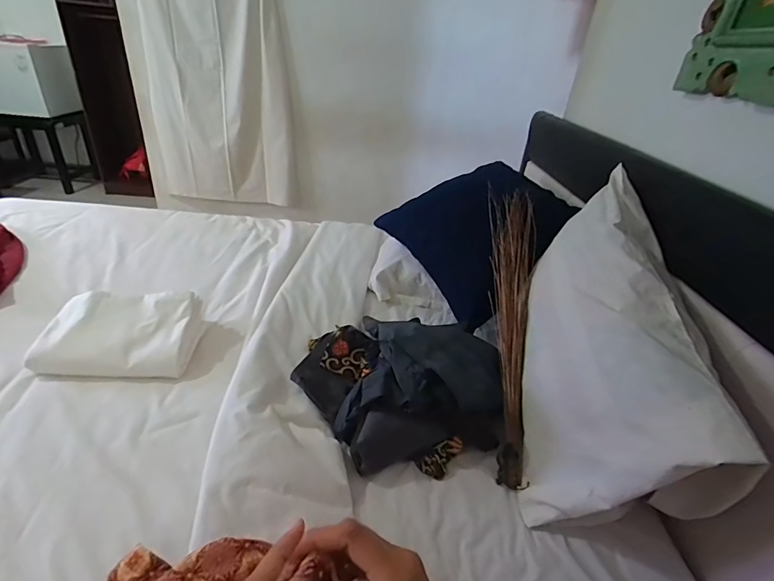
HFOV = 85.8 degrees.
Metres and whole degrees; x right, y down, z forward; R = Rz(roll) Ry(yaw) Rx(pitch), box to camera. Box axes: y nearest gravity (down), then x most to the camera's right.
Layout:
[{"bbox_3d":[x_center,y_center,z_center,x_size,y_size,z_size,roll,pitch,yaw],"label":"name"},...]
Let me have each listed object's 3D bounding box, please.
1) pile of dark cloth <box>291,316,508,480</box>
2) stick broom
[{"bbox_3d":[0.027,0.178,0.791,0.373,0.138,0.287,3,31,-4],"label":"pile of dark cloth"},{"bbox_3d":[0.254,0.055,0.860,0.093,0.028,0.659,-9,60,33],"label":"stick broom"}]

